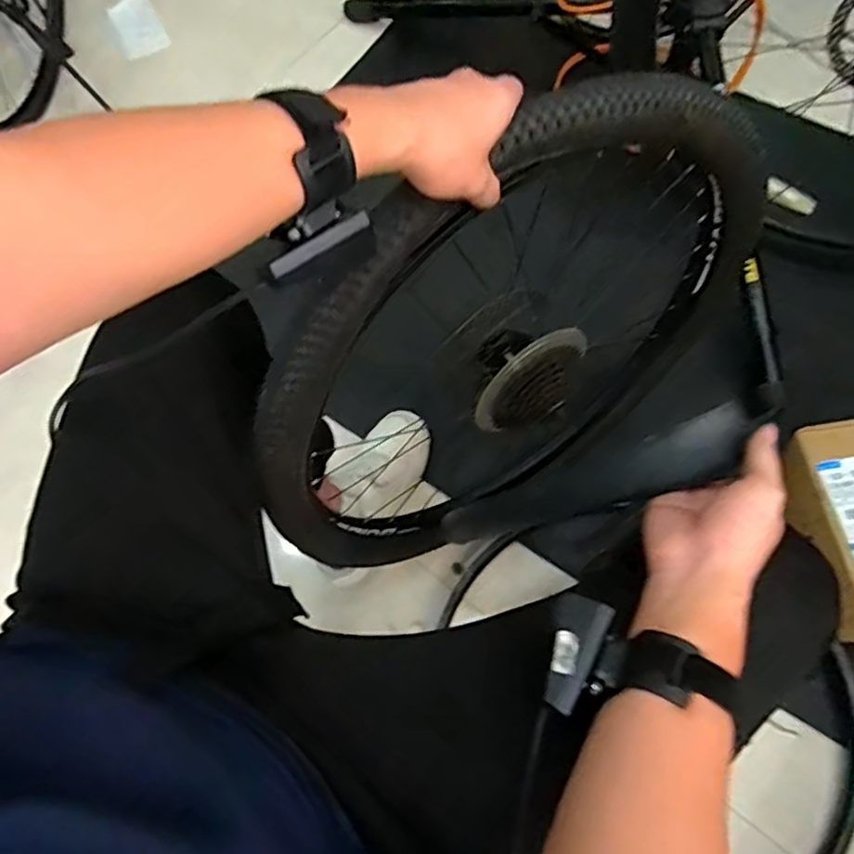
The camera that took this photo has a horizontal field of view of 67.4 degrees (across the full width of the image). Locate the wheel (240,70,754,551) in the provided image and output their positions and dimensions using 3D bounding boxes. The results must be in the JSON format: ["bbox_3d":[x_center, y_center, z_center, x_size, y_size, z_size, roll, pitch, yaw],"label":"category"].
[{"bbox_3d":[0.121,-0.079,0.711,0.644,0.607,0.091,-31,70,-9],"label":"wheel"}]

